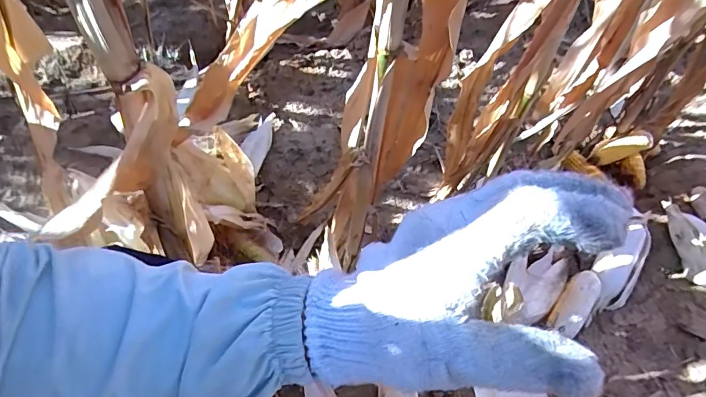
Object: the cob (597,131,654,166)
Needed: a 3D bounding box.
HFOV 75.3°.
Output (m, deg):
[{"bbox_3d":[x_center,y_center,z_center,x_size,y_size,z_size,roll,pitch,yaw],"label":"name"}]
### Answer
[{"bbox_3d":[0.705,-0.134,1.198,0.168,0.058,0.053,-22,51,3],"label":"cob"}]

